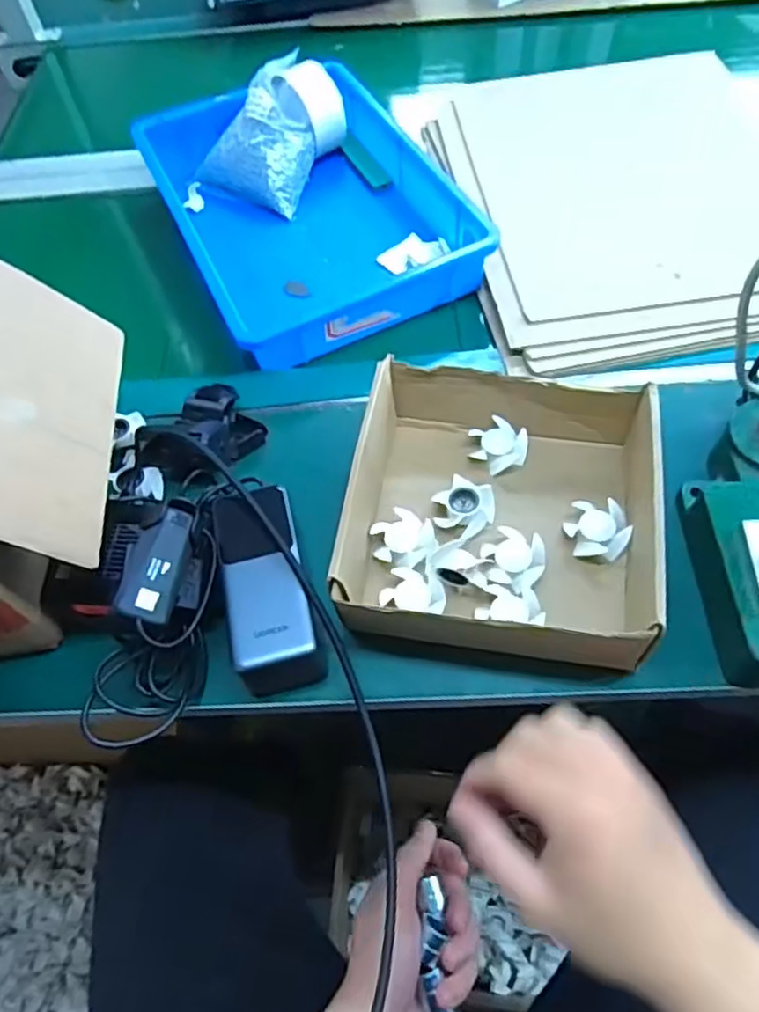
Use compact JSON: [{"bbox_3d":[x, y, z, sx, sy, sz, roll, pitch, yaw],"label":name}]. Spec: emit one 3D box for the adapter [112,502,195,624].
[{"bbox_3d":[-0.134,0.035,0.415,0.034,0.025,0.074,28,63,-27],"label":"adapter"}]

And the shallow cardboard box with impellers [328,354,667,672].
[{"bbox_3d":[0.084,-0.004,0.464,0.199,0.066,0.204,8,58,10],"label":"shallow cardboard box with impellers"}]

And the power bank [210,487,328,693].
[{"bbox_3d":[-0.075,0.050,0.453,0.055,0.046,0.138,-14,57,-4],"label":"power bank"}]

